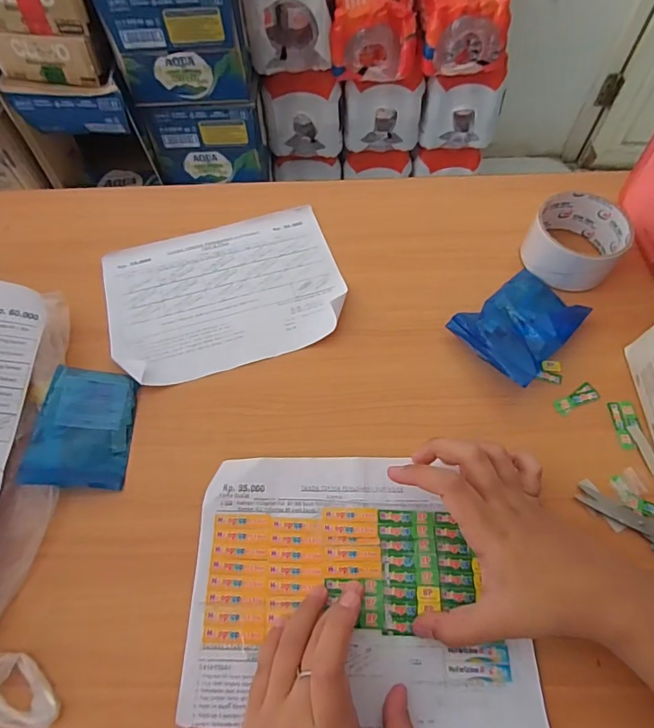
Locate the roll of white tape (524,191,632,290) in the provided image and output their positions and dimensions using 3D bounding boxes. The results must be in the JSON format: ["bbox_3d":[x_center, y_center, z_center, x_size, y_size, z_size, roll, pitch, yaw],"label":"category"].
[{"bbox_3d":[0.225,-0.113,0.416,0.085,0.038,0.079,-1,60,1],"label":"roll of white tape"}]

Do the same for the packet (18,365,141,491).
[{"bbox_3d":[-0.186,0.048,0.354,0.068,0.006,0.091,9,66,-13],"label":"packet"}]

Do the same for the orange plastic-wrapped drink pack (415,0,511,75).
[{"bbox_3d":[0.310,-0.847,1.109,0.188,0.167,0.286,-4,60,-1],"label":"orange plastic-wrapped drink pack"}]

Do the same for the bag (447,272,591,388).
[{"bbox_3d":[0.167,-0.035,0.387,0.111,0.030,0.078,-34,65,-17],"label":"bag"}]

